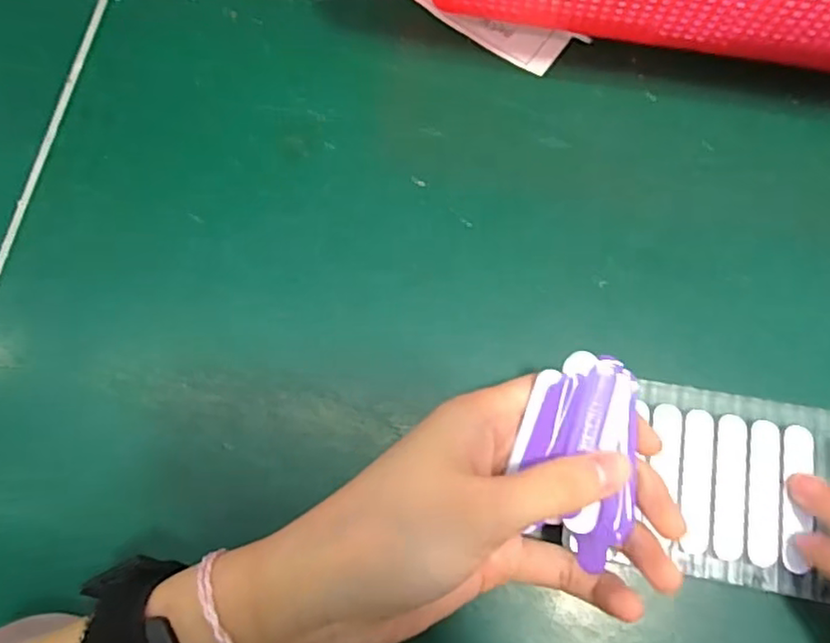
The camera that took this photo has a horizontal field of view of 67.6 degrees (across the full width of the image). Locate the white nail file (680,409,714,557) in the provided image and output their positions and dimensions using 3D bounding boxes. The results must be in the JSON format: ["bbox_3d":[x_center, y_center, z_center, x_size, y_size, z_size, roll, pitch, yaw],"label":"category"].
[{"bbox_3d":[0.104,0.059,0.230,0.011,0.004,0.051,7,79,3],"label":"white nail file"}]

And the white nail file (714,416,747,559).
[{"bbox_3d":[0.117,0.061,0.229,0.011,0.004,0.051,7,79,5],"label":"white nail file"}]

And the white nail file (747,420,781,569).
[{"bbox_3d":[0.129,0.063,0.228,0.011,0.004,0.051,6,78,9],"label":"white nail file"}]

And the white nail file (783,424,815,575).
[{"bbox_3d":[0.141,0.064,0.228,0.011,0.004,0.052,11,72,5],"label":"white nail file"}]

